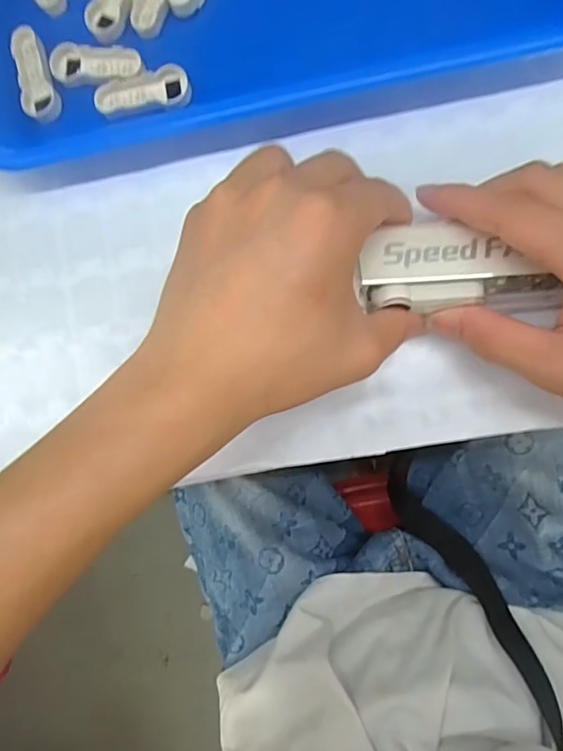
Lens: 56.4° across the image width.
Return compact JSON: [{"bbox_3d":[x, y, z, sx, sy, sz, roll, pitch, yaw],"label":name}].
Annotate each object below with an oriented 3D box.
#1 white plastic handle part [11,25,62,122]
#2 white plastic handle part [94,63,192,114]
[{"bbox_3d":[-0.136,-0.166,0.289,0.019,0.009,0.052,-18,87,5],"label":"white plastic handle part"},{"bbox_3d":[-0.074,-0.151,0.279,0.050,0.009,0.016,-8,88,6],"label":"white plastic handle part"}]

